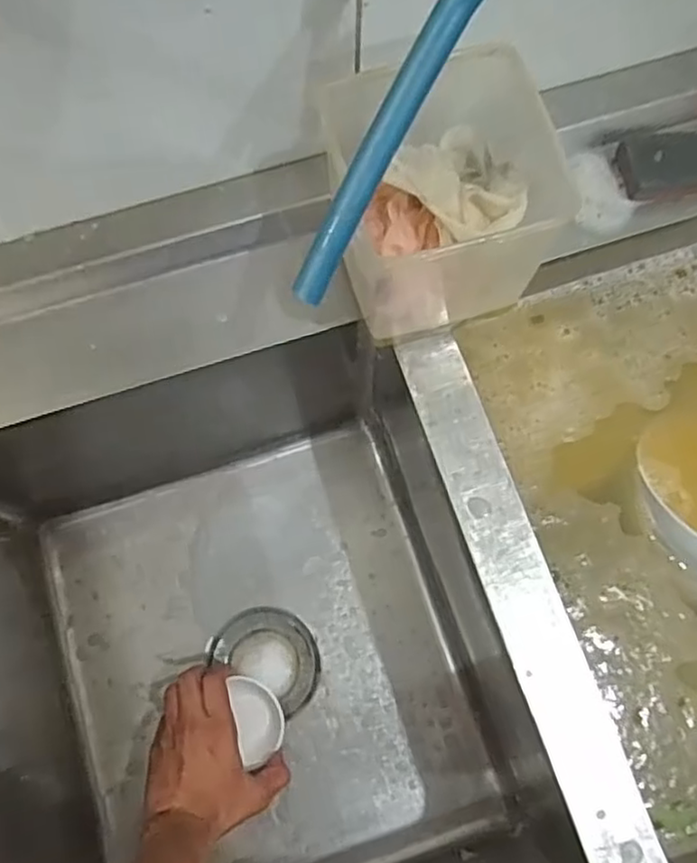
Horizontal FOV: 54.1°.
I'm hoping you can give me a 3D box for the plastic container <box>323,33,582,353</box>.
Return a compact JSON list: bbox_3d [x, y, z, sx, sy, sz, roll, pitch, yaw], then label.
[{"bbox_3d":[0.066,-0.167,0.496,0.127,0.138,0.137,-22,75,-7],"label":"plastic container"}]

